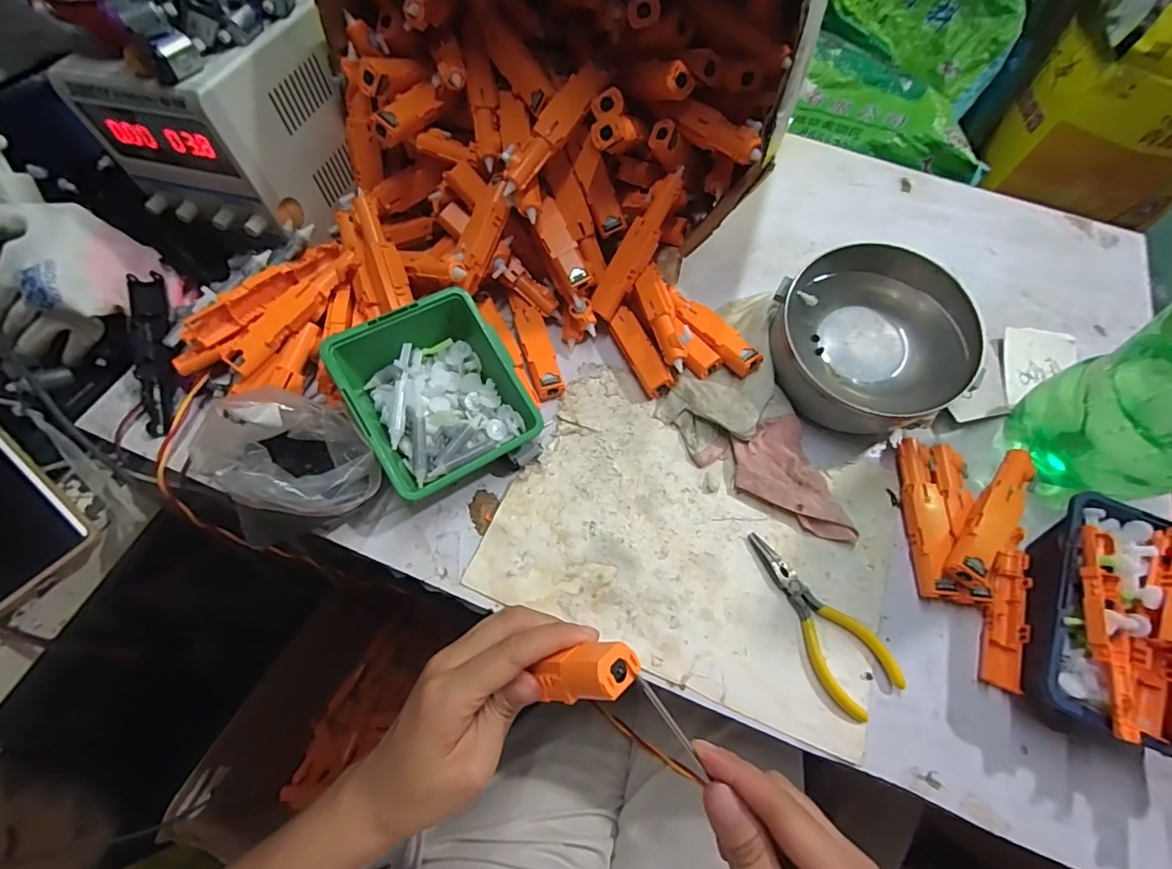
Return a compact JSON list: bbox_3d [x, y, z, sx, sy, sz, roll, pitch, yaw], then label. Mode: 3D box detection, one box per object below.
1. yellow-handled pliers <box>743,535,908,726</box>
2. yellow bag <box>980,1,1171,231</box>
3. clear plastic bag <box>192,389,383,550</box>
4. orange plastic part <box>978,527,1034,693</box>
[{"bbox_3d":[0.159,0.126,0.356,0.050,0.009,0.129,-28,67,-15],"label":"yellow-handled pliers"},{"bbox_3d":[0.843,-0.489,0.786,0.301,0.318,0.121,38,68,16],"label":"yellow bag"},{"bbox_3d":[-0.190,0.023,0.332,0.096,0.077,0.077,-29,67,-16],"label":"clear plastic bag"},{"bbox_3d":[0.300,0.121,0.366,0.023,0.014,0.116,22,64,9],"label":"orange plastic part"}]

